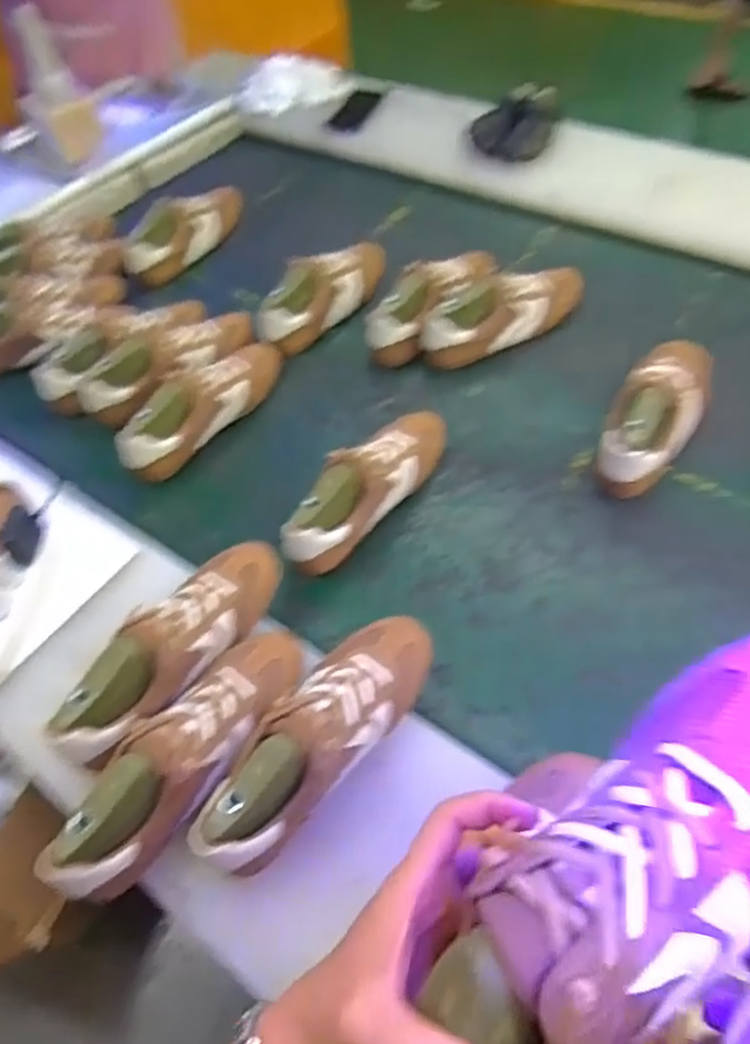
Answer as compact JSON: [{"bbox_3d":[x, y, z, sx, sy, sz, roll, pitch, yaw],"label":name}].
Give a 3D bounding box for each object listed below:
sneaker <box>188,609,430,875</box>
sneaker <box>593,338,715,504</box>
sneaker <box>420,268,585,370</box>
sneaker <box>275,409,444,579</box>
[{"bbox_3d":[-0.044,0.170,0.581,0.079,0.085,0.251,31,64,24],"label":"sneaker"},{"bbox_3d":[0.334,-0.132,0.832,0.091,0.083,0.220,28,62,22],"label":"sneaker"},{"bbox_3d":[0.181,-0.300,0.984,0.263,0.080,0.076,-32,59,-17],"label":"sneaker"},{"bbox_3d":[-0.010,-0.047,0.811,0.072,0.088,0.255,33,64,24],"label":"sneaker"}]

